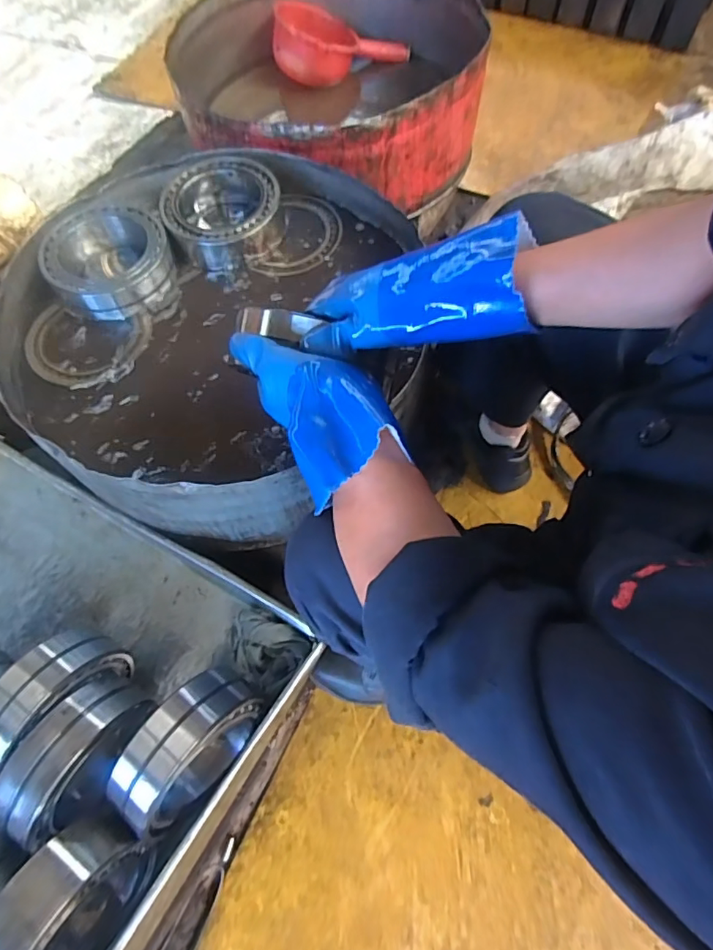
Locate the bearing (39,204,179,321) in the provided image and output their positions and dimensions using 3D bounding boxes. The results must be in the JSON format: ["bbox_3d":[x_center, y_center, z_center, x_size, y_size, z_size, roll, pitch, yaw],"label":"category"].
[{"bbox_3d":[-0.349,-0.304,0.746,0.169,0.058,0.170,-19,64,-7],"label":"bearing"}]

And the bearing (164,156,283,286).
[{"bbox_3d":[-0.204,-0.380,0.774,0.167,0.064,0.179,21,66,12],"label":"bearing"}]

